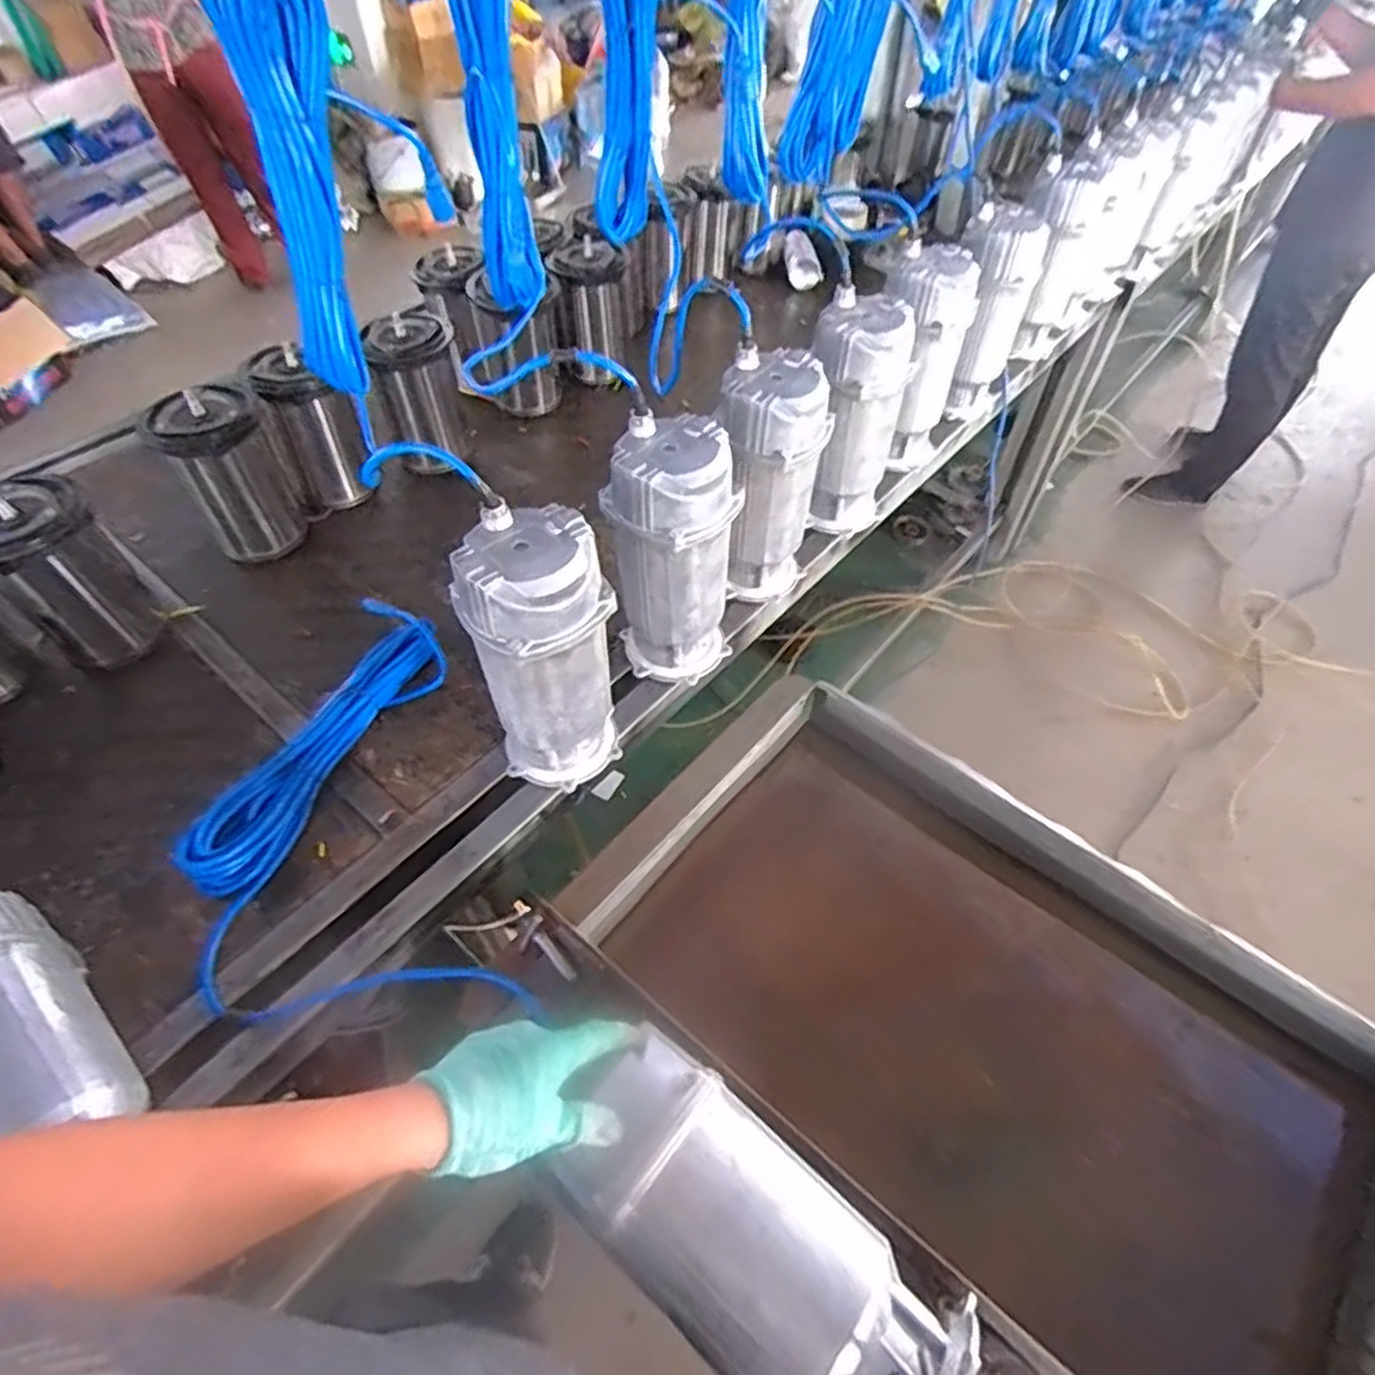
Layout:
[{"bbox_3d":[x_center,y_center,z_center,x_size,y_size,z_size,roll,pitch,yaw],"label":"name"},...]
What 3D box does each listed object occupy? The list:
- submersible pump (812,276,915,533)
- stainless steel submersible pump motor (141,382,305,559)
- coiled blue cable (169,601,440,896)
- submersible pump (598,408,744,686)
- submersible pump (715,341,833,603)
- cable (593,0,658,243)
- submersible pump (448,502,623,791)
[{"bbox_3d":[0.222,-0.361,1.032,0.132,0.292,0.119,9,52,5],"label":"submersible pump"},{"bbox_3d":[-0.622,-0.287,1.031,0.134,0.209,0.108,-23,56,-19],"label":"stainless steel submersible pump motor"},{"bbox_3d":[-0.400,0.058,0.833,0.117,0.049,0.373,19,53,12],"label":"coiled blue cable"},{"bbox_3d":[-0.019,-0.141,0.849,0.140,0.291,0.118,-2,52,-4],"label":"submersible pump"},{"bbox_3d":[0.096,-0.246,0.938,0.121,0.298,0.112,-7,52,-7],"label":"submersible pump"},{"bbox_3d":[-0.072,-0.734,0.904,0.096,0.345,0.092,1,51,-1],"label":"cable"},{"bbox_3d":[-0.143,-0.023,0.753,0.136,0.295,0.115,-10,52,-10],"label":"submersible pump"}]

